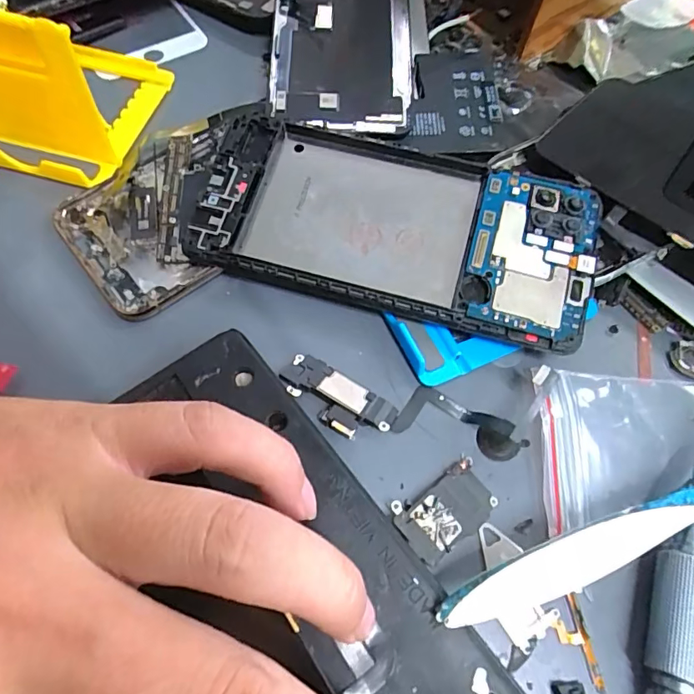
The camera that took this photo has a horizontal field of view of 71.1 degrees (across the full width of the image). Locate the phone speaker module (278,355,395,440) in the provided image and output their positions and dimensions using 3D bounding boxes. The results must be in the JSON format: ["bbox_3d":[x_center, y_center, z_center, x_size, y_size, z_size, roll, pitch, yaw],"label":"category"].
[{"bbox_3d":[-0.004,0.019,0.179,0.043,0.009,0.020,30,66,11],"label":"phone speaker module"}]

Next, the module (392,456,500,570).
[{"bbox_3d":[0.033,0.055,0.163,0.036,0.004,0.021,-25,72,-26],"label":"module"}]

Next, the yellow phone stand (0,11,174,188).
[{"bbox_3d":[-0.137,-0.123,0.210,0.079,0.057,0.071,14,64,4],"label":"yellow phone stand"}]

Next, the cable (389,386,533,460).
[{"bbox_3d":[0.042,0.027,0.177,0.048,0.010,0.019,16,64,5],"label":"cable"}]

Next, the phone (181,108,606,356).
[{"bbox_3d":[0.016,-0.049,0.197,0.162,0.008,0.073,17,74,8],"label":"phone"}]

